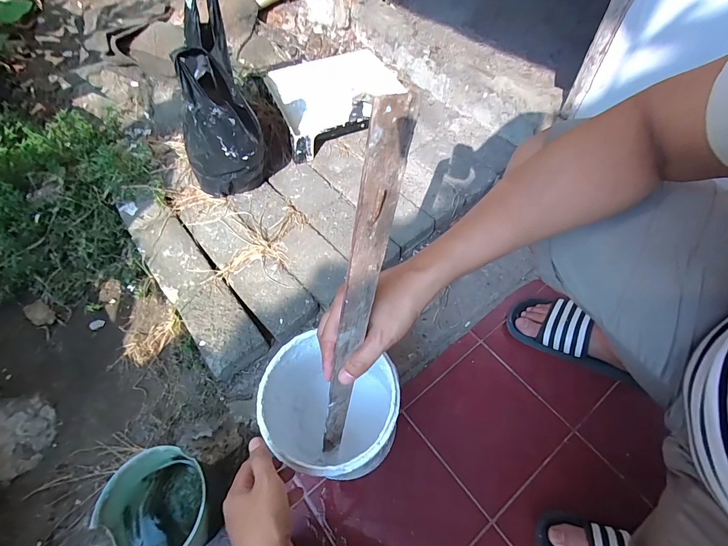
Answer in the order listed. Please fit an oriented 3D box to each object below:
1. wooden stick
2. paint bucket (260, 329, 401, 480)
[{"bbox_3d":[-0.012,0.069,0.328,0.018,0.444,0.024,21,44,10],"label":"wooden stick"},{"bbox_3d":[-0.052,0.208,0.527,0.180,0.200,0.156,24,64,12],"label":"paint bucket"}]

